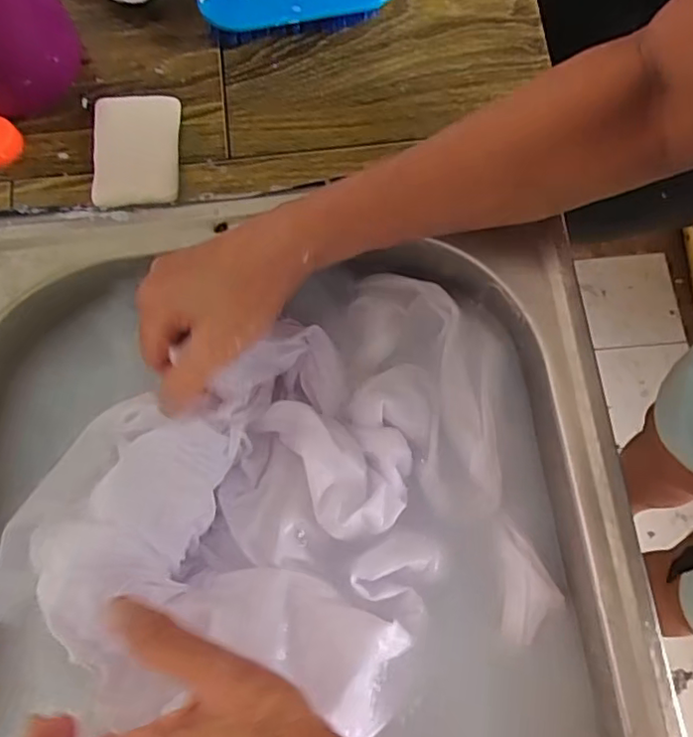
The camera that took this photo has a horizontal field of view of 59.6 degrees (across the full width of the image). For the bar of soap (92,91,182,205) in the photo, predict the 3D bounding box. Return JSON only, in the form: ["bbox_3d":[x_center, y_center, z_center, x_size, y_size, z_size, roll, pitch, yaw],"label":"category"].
[{"bbox_3d":[-0.134,-0.140,0.386,0.053,0.009,0.076,-4,74,0],"label":"bar of soap"}]

